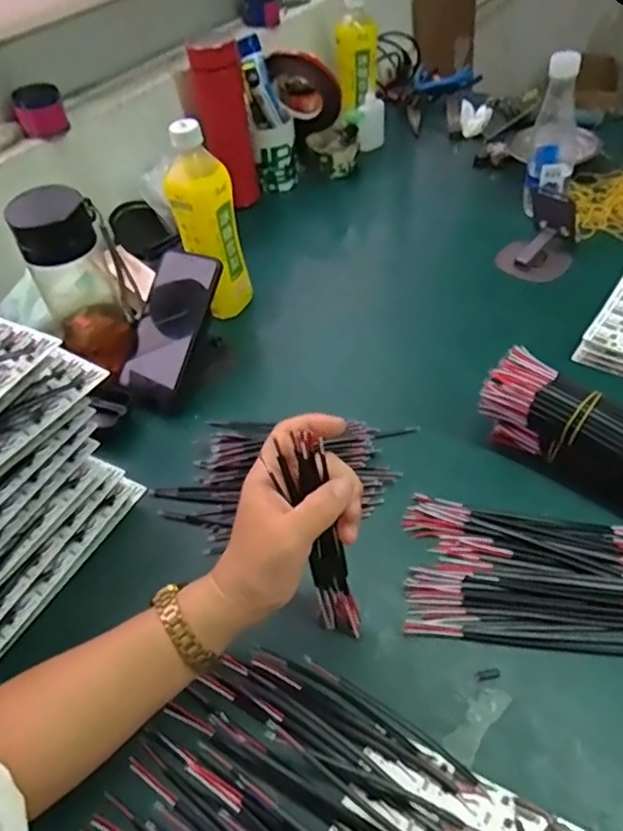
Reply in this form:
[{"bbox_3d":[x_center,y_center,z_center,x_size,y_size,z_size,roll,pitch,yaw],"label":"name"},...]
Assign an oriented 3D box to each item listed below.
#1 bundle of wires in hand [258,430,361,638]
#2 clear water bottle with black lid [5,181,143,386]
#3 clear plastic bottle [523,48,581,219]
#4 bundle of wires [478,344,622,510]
[{"bbox_3d":[0.007,0.087,0.432,0.030,0.174,0.033,-9,38,6],"label":"bundle of wires in hand"},{"bbox_3d":[-0.238,-0.139,0.640,0.083,0.187,0.080,-31,49,-18],"label":"clear water bottle with black lid"},{"bbox_3d":[0.307,-0.344,0.776,0.056,0.195,0.051,3,48,14],"label":"clear plastic bottle"},{"bbox_3d":[0.238,0.020,0.521,0.192,0.075,0.060,29,55,29],"label":"bundle of wires"}]

